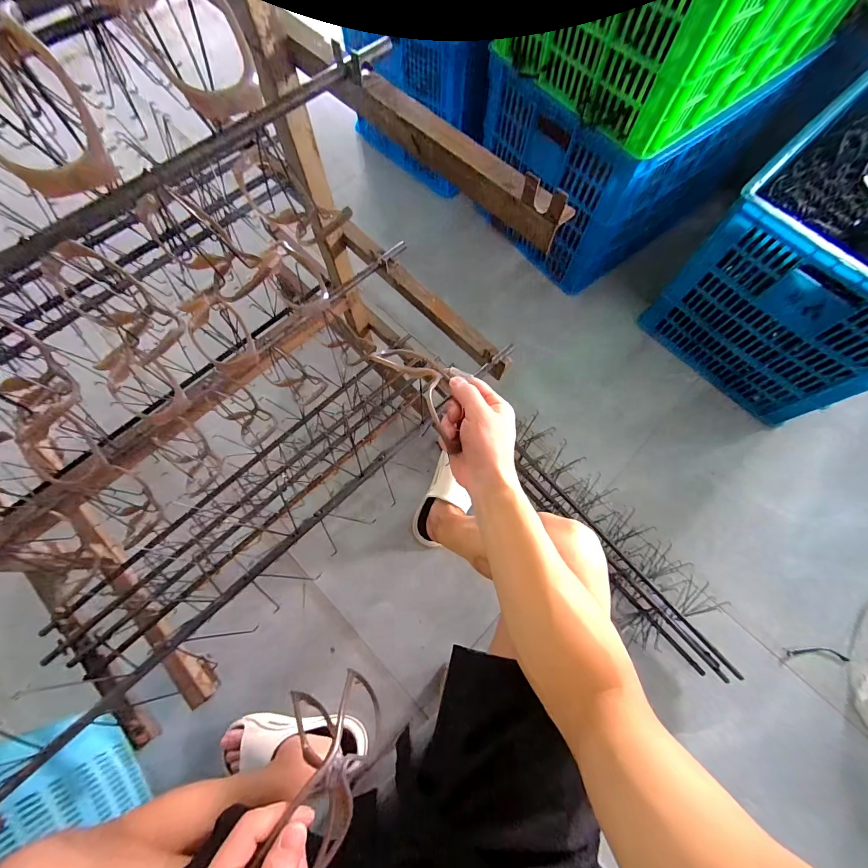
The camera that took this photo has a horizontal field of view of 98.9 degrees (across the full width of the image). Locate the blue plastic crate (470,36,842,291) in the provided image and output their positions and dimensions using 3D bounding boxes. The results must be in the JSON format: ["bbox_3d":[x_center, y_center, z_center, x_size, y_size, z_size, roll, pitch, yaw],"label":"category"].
[{"bbox_3d":[0.506,-0.732,0.949,0.641,0.361,0.446,-35,75,-11],"label":"blue plastic crate"}]

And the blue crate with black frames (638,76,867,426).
[{"bbox_3d":[0.988,-0.446,0.870,0.809,0.388,0.477,-39,76,-12],"label":"blue crate with black frames"}]

